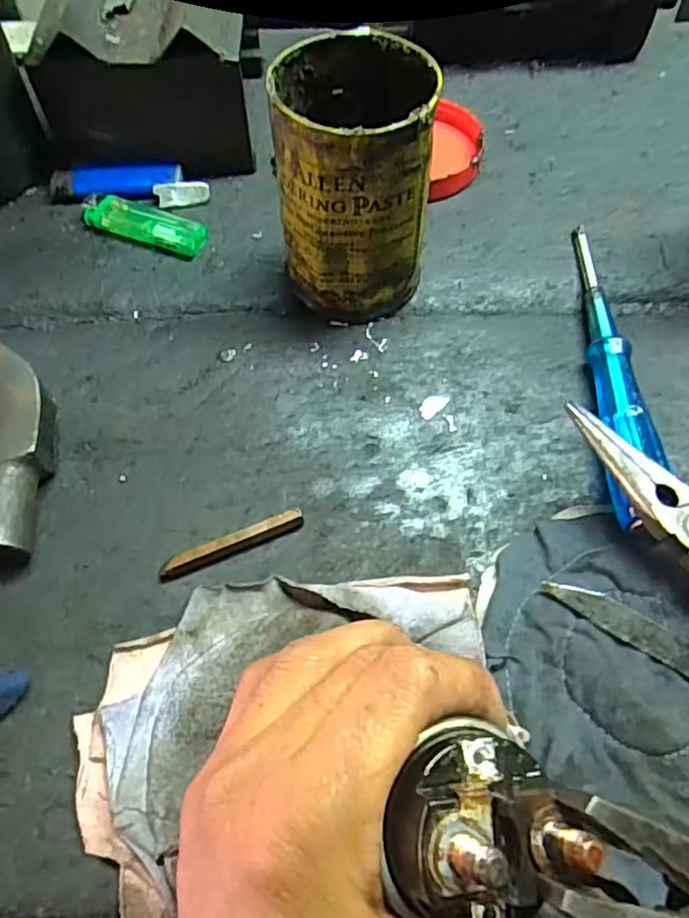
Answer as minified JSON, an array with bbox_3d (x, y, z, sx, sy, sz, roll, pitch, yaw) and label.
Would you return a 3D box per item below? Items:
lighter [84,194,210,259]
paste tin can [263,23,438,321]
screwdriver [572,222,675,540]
[{"bbox_3d":[-0.119,-0.140,0.395,0.074,0.013,0.024,17,61,11],"label":"lighter"},{"bbox_3d":[0.005,-0.135,0.334,0.073,0.116,0.075,-1,59,1],"label":"paste tin can"},{"bbox_3d":[0.136,-0.052,0.336,0.022,0.024,0.192,3,59,3],"label":"screwdriver"}]

